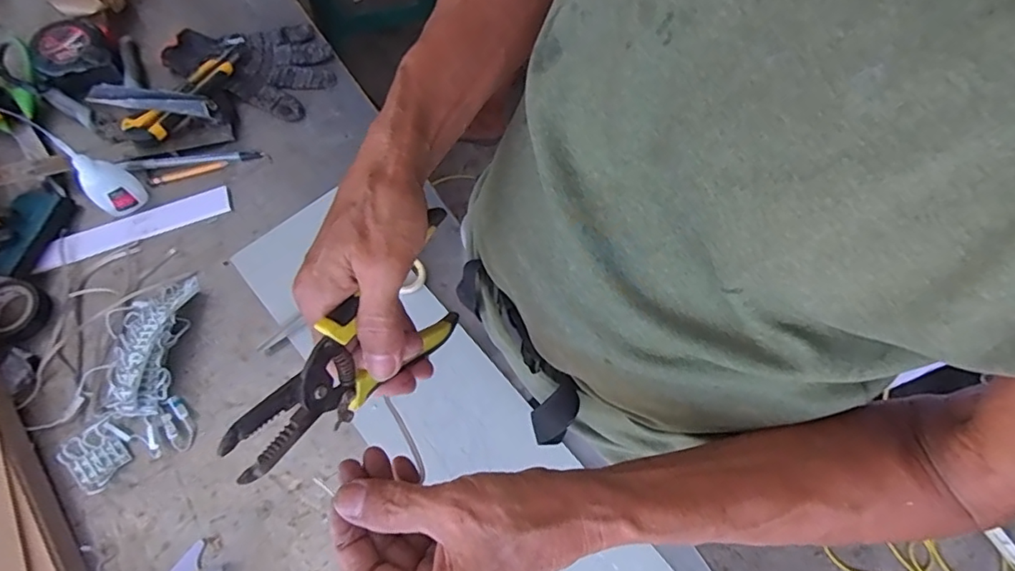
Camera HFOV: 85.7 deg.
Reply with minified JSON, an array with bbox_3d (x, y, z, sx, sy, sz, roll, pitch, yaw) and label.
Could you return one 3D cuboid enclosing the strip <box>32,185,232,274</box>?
[{"bbox_3d":[-0.398,-0.063,0.587,0.193,0.006,0.030,-22,81,-11],"label":"strip"}]

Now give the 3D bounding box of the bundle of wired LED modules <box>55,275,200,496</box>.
[{"bbox_3d":[-0.351,0.086,0.513,0.103,0.035,0.191,-6,69,-5],"label":"bundle of wired LED modules"}]

